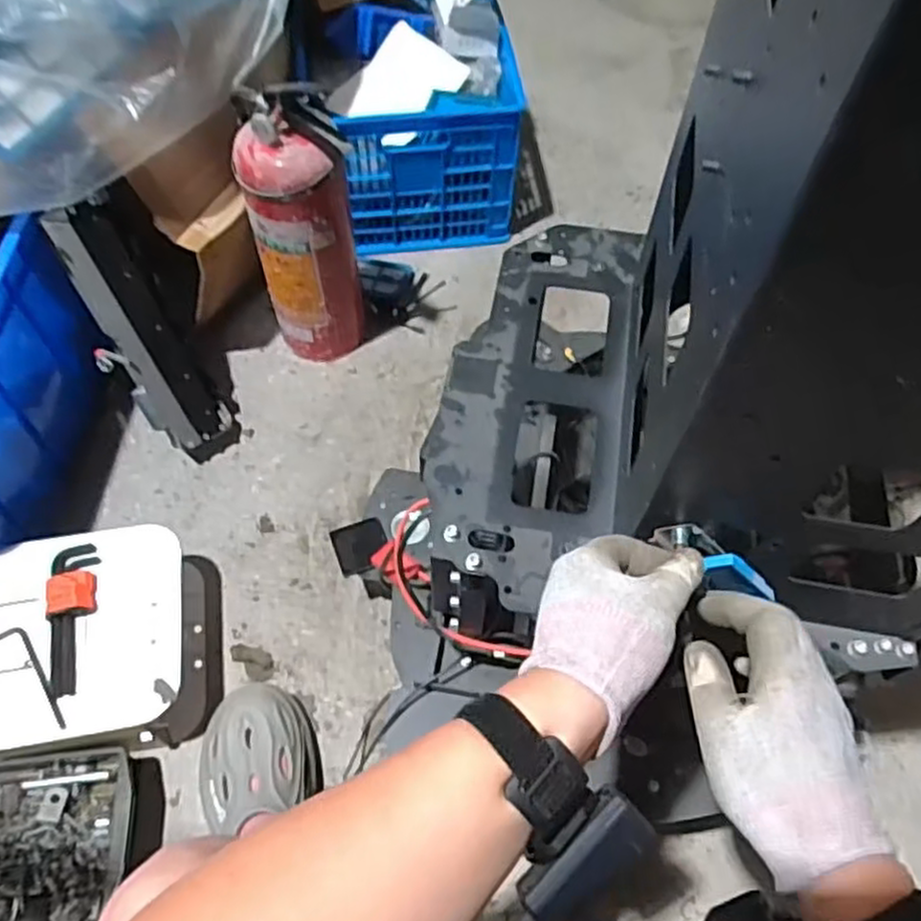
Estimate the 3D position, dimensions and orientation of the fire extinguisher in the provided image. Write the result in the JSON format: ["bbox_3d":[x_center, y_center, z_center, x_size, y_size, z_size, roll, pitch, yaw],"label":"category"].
[{"bbox_3d":[-0.218,-0.317,1.046,0.139,0.411,0.124,-13,60,-10],"label":"fire extinguisher"}]

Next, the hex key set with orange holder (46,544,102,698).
[{"bbox_3d":[-0.445,0.176,0.849,0.055,0.020,0.172,-10,60,-6],"label":"hex key set with orange holder"}]

